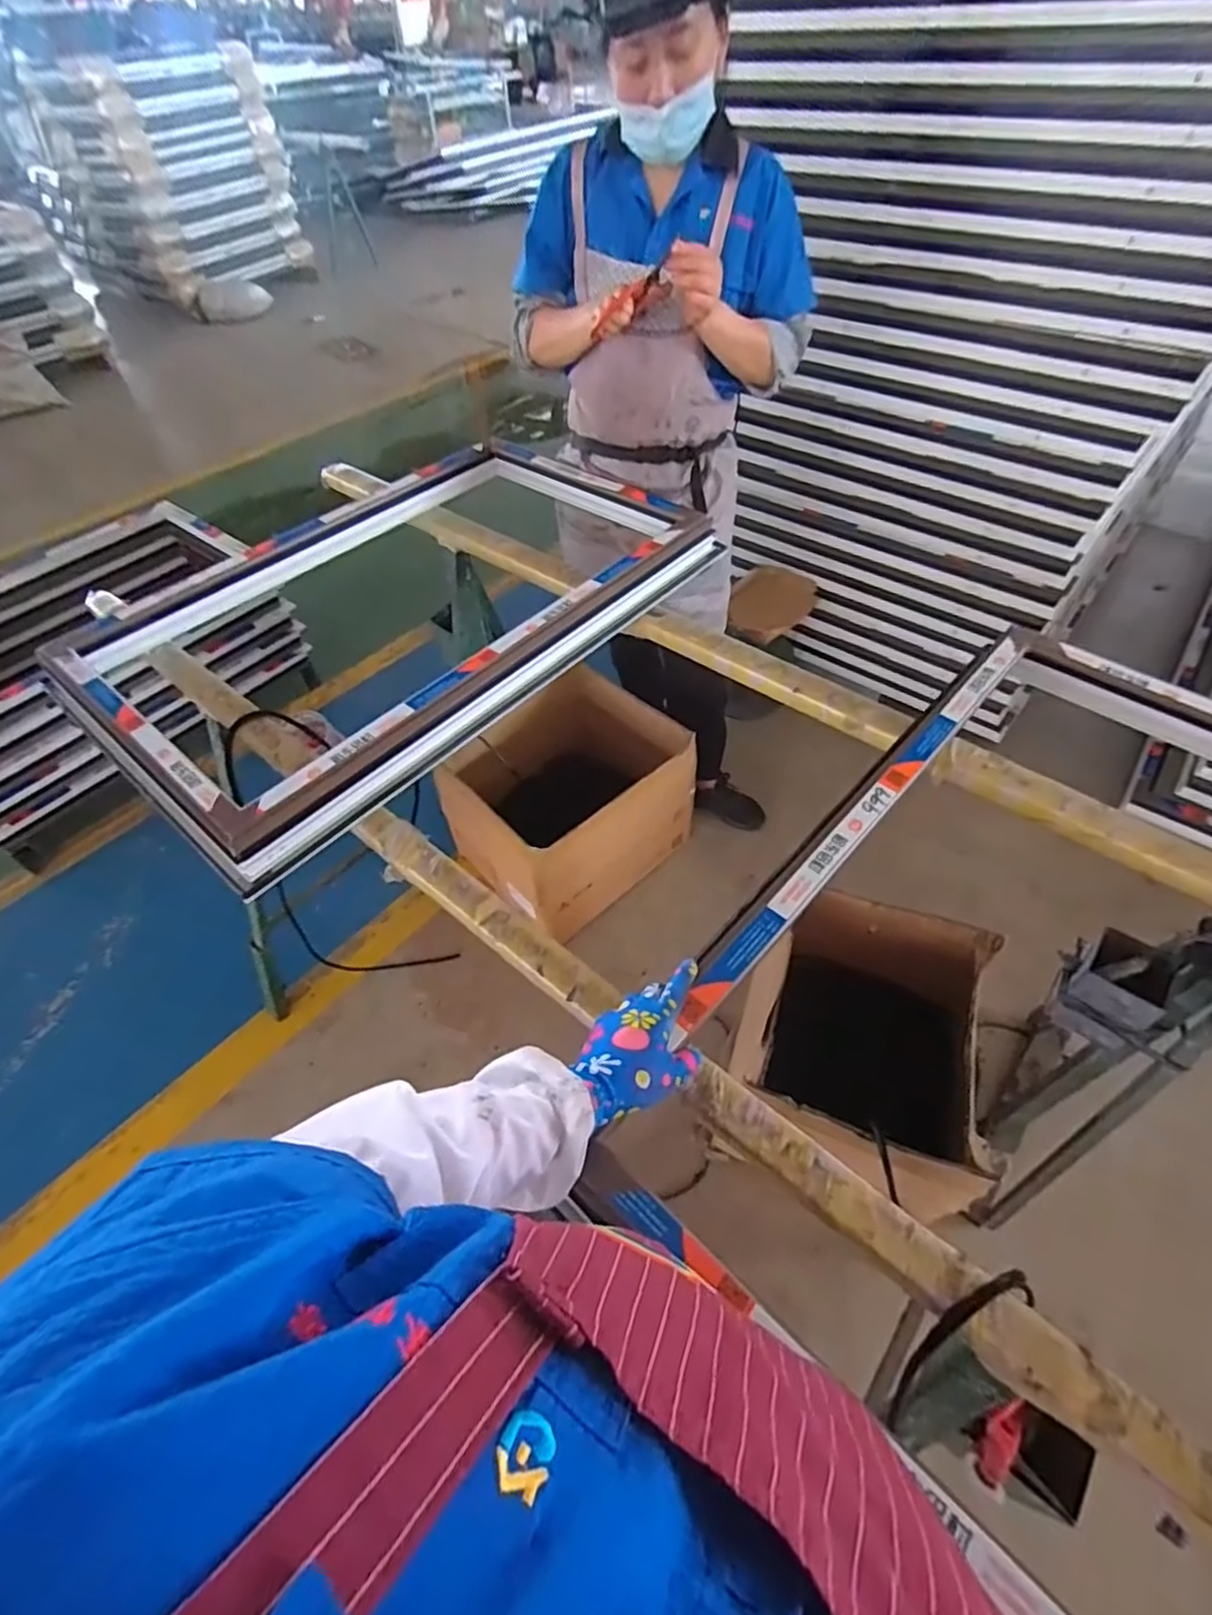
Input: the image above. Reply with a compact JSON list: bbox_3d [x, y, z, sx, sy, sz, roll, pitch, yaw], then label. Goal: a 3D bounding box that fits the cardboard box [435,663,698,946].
[{"bbox_3d":[-0.092,-0.021,1.641,0.495,0.354,0.416,-37,58,-24],"label":"cardboard box"}]

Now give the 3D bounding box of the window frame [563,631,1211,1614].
[{"bbox_3d":[0.472,0.155,0.649,0.589,0.043,0.989,36,59,27],"label":"window frame"}]

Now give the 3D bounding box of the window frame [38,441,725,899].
[{"bbox_3d":[-0.338,-0.355,1.134,0.622,0.095,0.968,33,59,26],"label":"window frame"}]

